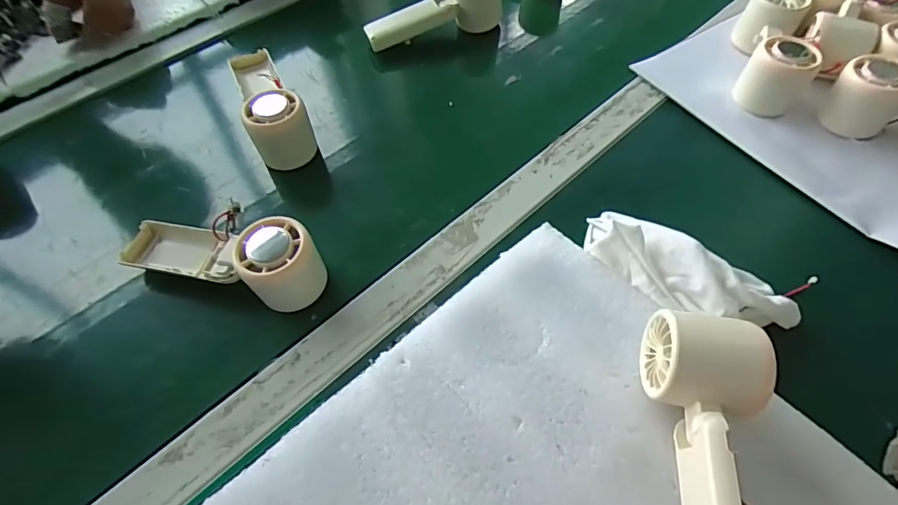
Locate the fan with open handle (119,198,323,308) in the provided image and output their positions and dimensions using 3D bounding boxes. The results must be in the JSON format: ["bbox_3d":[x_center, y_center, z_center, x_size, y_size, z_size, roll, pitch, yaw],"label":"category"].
[{"bbox_3d":[-0.177,-0.004,0.359,0.162,0.058,0.067,11,57,10],"label":"fan with open handle"}]

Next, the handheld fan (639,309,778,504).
[{"bbox_3d":[0.139,0.110,0.238,0.061,0.059,0.156,8,57,6],"label":"handheld fan"}]

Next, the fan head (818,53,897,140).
[{"bbox_3d":[0.387,-0.143,0.422,0.054,0.057,0.062,-39,63,-21],"label":"fan head"}]

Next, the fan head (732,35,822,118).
[{"bbox_3d":[0.317,-0.172,0.440,0.054,0.052,0.054,-39,63,-21],"label":"fan head"}]

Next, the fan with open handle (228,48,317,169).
[{"bbox_3d":[-0.177,-0.148,0.457,0.050,0.064,0.166,-22,59,-13],"label":"fan with open handle"}]

